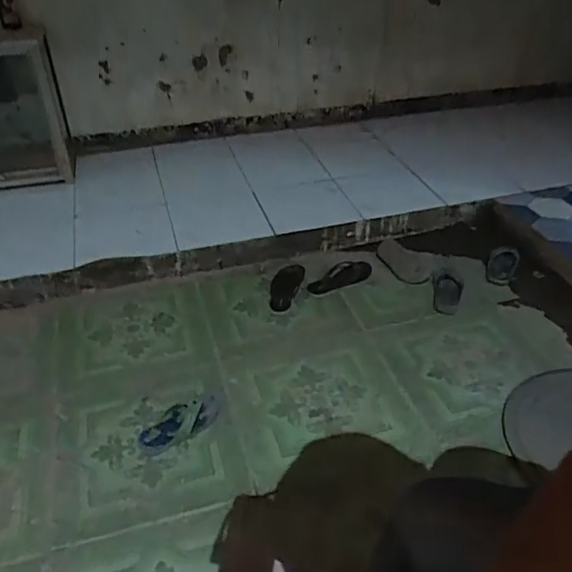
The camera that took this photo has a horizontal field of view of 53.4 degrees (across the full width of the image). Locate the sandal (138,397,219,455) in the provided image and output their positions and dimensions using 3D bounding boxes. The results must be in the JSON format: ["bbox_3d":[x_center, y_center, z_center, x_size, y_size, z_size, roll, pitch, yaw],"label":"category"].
[{"bbox_3d":[-0.234,0.305,1.263,0.187,0.029,0.084,-20,41,-23],"label":"sandal"}]

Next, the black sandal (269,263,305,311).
[{"bbox_3d":[-0.002,-0.001,1.664,0.077,0.048,0.191,14,54,19],"label":"black sandal"}]

